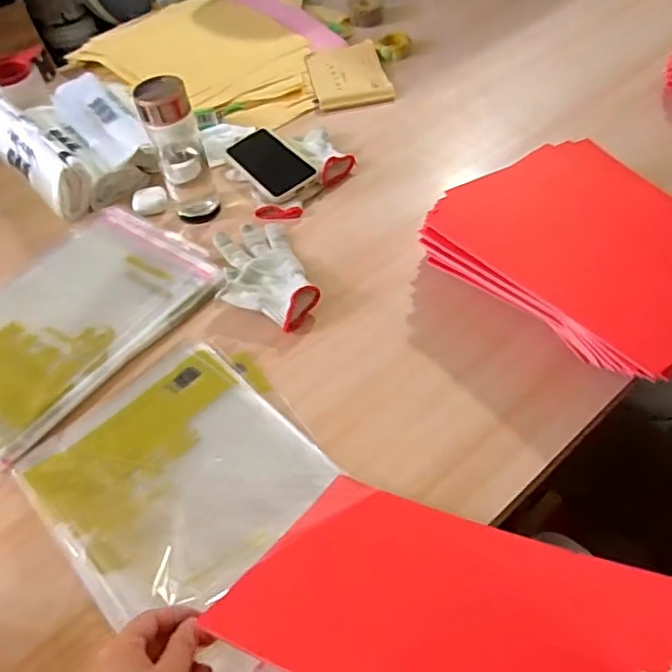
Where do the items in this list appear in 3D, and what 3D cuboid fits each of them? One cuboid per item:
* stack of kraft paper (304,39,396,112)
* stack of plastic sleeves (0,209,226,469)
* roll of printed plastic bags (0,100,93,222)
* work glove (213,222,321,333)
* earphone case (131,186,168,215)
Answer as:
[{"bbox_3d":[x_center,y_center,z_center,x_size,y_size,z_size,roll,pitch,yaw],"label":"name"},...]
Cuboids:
[{"bbox_3d":[0.022,-0.475,1.078,0.132,0.020,0.197,-11,50,-3],"label":"stack of kraft paper"},{"bbox_3d":[-0.338,-0.025,0.737,0.248,0.018,0.349,28,58,26],"label":"stack of plastic sleeves"},{"bbox_3d":[-0.472,-0.280,0.922,0.067,0.079,0.296,-37,56,-23],"label":"roll of printed plastic bags"},{"bbox_3d":[-0.093,-0.079,0.741,0.105,0.034,0.184,-18,51,-9],"label":"work glove"},{"bbox_3d":[-0.271,-0.197,0.865,0.051,0.022,0.042,-14,50,-6],"label":"earphone case"}]

